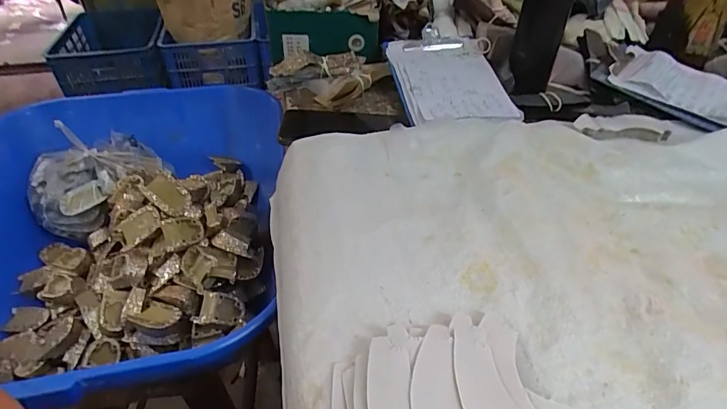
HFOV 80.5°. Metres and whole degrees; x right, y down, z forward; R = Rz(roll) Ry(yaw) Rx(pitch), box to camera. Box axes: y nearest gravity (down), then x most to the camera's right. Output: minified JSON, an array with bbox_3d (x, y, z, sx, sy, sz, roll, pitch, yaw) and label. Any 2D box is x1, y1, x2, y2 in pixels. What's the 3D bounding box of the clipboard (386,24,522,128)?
[{"bbox_3d":[0.122,-0.189,0.626,0.154,0.034,0.226,-4,41,-6],"label":"clipboard"}]

